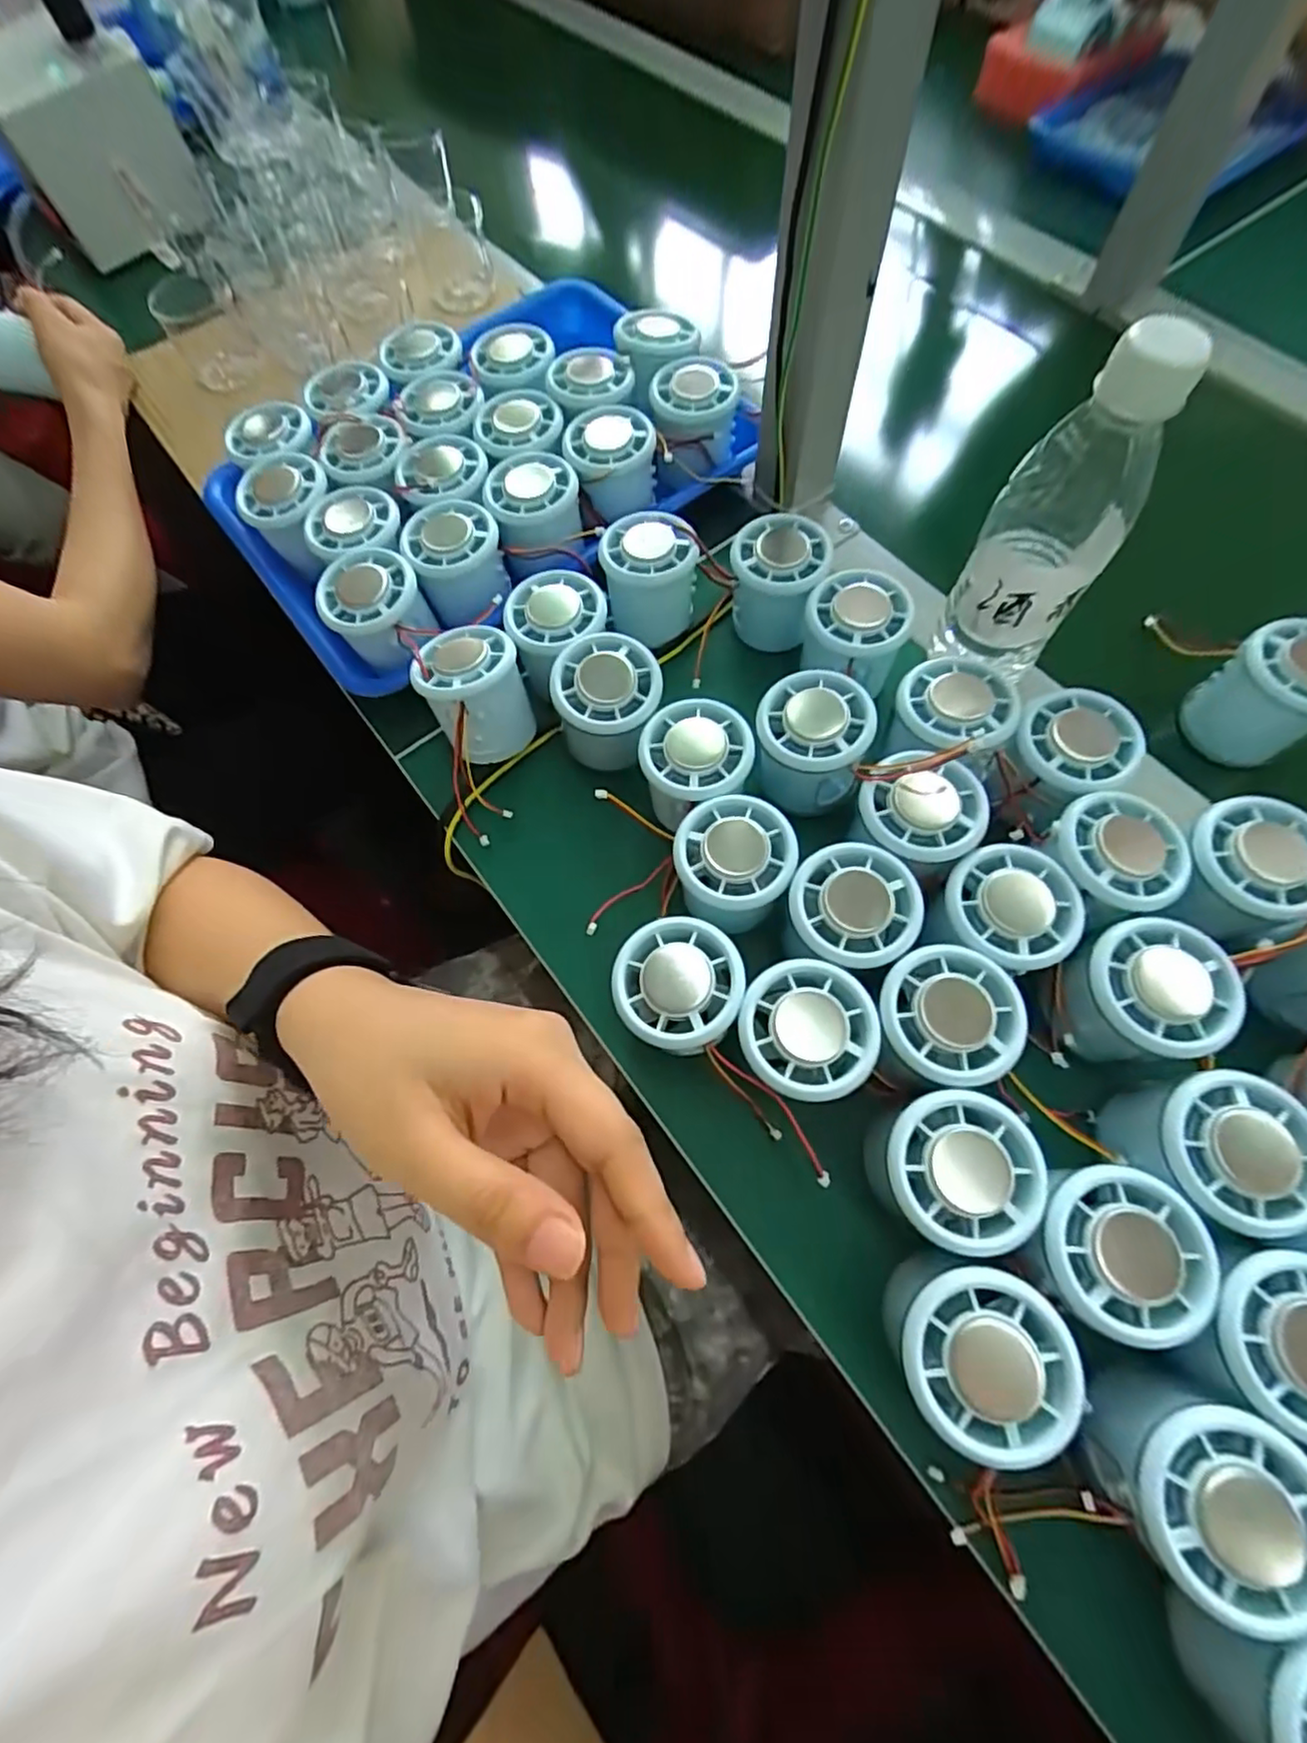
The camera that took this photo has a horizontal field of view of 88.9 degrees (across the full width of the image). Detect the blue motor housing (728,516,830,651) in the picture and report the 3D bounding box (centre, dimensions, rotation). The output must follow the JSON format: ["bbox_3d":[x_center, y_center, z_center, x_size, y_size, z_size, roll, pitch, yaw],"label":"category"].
[{"bbox_3d":[0.074,-0.171,0.398,0.050,0.060,0.048,-1,68,2],"label":"blue motor housing"}]

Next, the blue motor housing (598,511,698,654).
[{"bbox_3d":[-0.002,-0.176,0.400,0.055,0.053,0.054,3,68,4],"label":"blue motor housing"}]

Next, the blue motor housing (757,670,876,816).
[{"bbox_3d":[0.082,-0.065,0.348,0.058,0.054,0.057,3,68,3],"label":"blue motor housing"}]

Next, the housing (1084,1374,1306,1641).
[{"bbox_3d":[0.188,0.213,0.230,0.054,0.049,0.054,-1,68,2],"label":"housing"}]

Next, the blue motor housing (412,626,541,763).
[{"bbox_3d":[-0.098,-0.099,0.374,0.054,0.062,0.056,-1,68,2],"label":"blue motor housing"}]

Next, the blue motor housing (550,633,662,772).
[{"bbox_3d":[-0.024,-0.090,0.359,0.057,0.047,0.056,7,69,5],"label":"blue motor housing"}]

